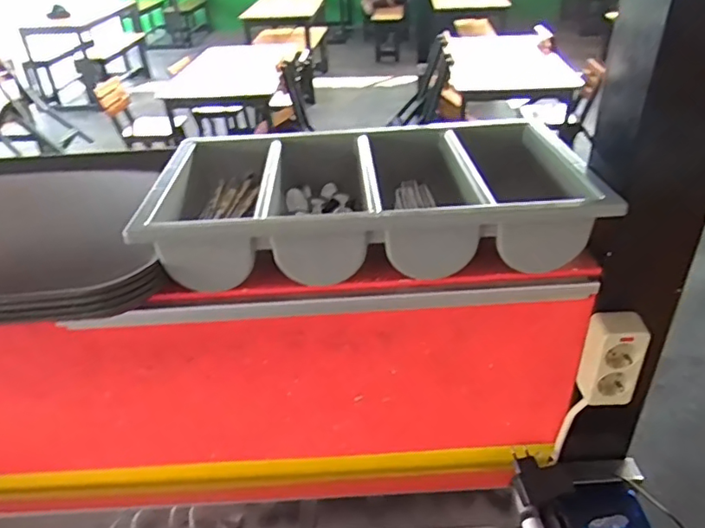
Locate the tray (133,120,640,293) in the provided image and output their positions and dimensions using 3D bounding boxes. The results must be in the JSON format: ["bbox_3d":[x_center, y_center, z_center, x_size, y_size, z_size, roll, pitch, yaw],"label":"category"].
[{"bbox_3d":[0.019,-0.099,0.720,0.484,0.093,0.324,-3,34,0],"label":"tray"}]

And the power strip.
[{"bbox_3d":[0.304,0.112,0.659,0.058,0.111,0.035,0,34,5],"label":"power strip"}]

